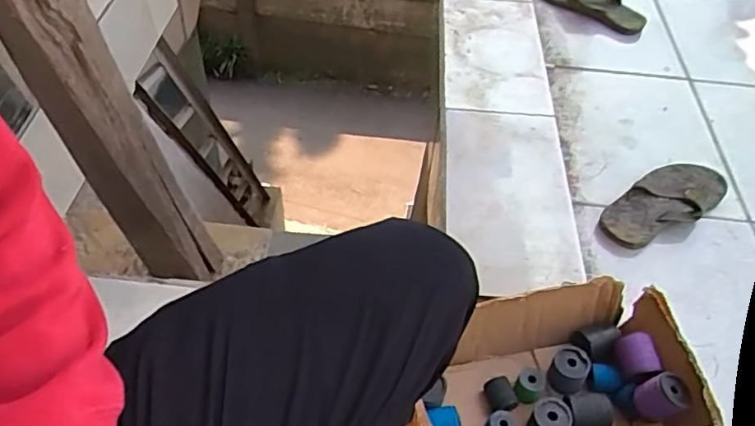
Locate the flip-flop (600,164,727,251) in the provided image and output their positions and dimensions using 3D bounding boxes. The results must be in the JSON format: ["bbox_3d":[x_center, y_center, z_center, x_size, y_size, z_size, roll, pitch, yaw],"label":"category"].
[{"bbox_3d":[0.485,-0.017,1.020,0.257,0.033,0.106,-30,57,-27],"label":"flip-flop"}]

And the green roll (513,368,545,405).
[{"bbox_3d":[0.191,0.222,0.768,0.032,0.041,0.035,2,49,-2],"label":"green roll"}]

